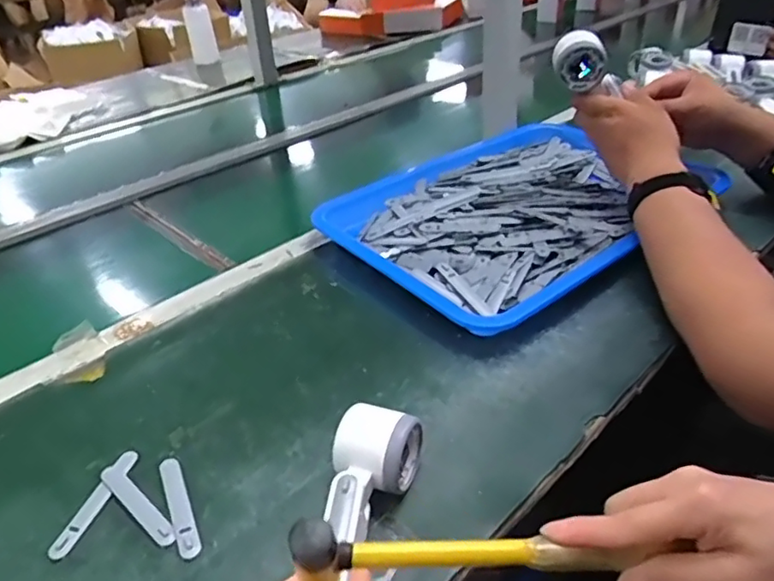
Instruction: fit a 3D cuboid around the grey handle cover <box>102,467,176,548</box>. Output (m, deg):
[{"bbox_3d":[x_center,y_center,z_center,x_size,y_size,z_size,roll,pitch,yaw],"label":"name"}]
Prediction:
[{"bbox_3d":[-0.193,0.163,0.456,0.096,0.004,0.015,25,45,33],"label":"grey handle cover"}]

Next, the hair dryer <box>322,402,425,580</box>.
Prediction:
[{"bbox_3d":[-0.023,0.150,0.409,0.056,0.042,0.159,9,37,16],"label":"hair dryer"}]

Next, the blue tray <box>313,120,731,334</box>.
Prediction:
[{"bbox_3d":[0.167,-0.110,0.773,0.464,0.039,0.325,-28,43,-30],"label":"blue tray"}]

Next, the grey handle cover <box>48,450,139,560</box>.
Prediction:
[{"bbox_3d":[-0.226,0.163,0.460,0.018,0.004,0.095,8,38,16],"label":"grey handle cover"}]

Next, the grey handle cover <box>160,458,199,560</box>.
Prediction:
[{"bbox_3d":[-0.160,0.163,0.454,0.015,0.004,0.096,-19,39,-20],"label":"grey handle cover"}]

